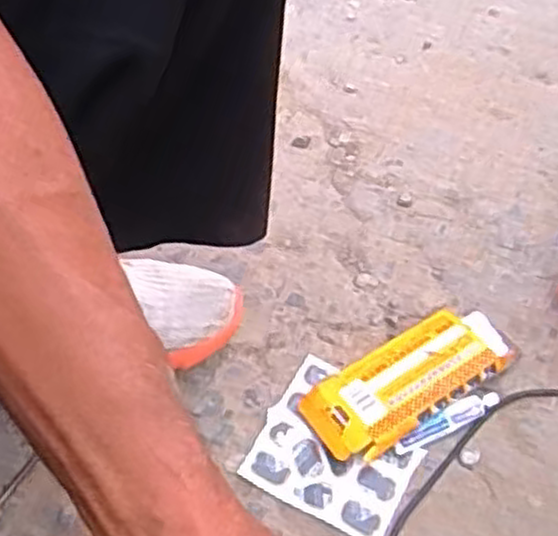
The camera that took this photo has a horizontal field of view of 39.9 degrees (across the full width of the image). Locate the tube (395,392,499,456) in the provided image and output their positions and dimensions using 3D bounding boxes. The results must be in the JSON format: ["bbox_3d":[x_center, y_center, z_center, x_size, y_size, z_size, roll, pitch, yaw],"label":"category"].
[{"bbox_3d":[0.143,0.129,0.649,0.100,0.021,0.017,-23,59,-17],"label":"tube"}]

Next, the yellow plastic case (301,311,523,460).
[{"bbox_3d":[0.108,0.095,0.651,0.178,0.037,0.077,-29,61,-20],"label":"yellow plastic case"}]

